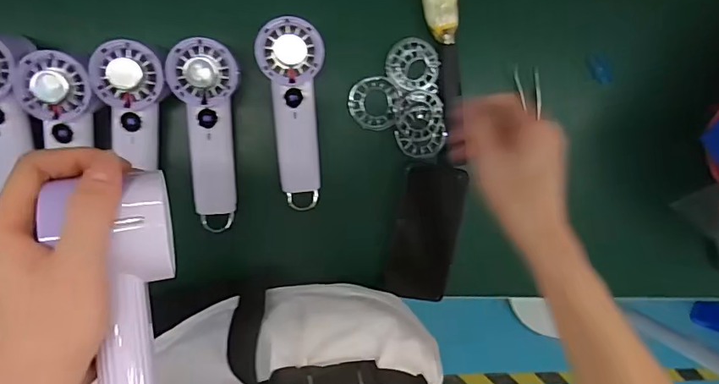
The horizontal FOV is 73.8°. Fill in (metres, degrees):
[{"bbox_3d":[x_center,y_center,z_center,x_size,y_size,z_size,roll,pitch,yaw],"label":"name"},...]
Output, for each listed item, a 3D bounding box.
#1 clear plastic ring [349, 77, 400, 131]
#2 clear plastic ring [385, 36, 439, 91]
[{"bbox_3d":[0.017,-0.098,0.534,0.055,0.007,0.057,-6,97,-7],"label":"clear plastic ring"},{"bbox_3d":[0.060,-0.141,0.529,0.059,0.006,0.055,-1,96,-8],"label":"clear plastic ring"}]

